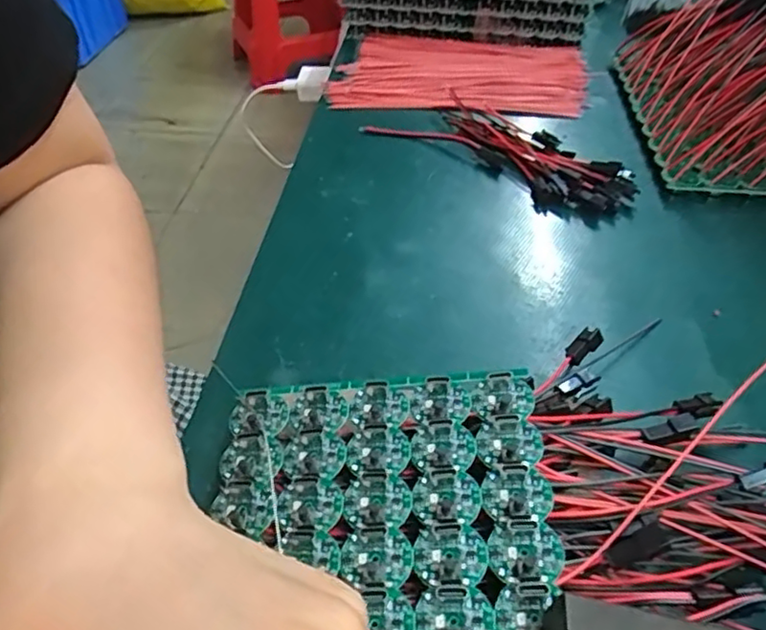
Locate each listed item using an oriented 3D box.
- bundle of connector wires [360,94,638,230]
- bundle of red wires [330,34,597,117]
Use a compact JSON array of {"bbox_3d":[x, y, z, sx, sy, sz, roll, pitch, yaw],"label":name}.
[{"bbox_3d":[0.076,-0.101,0.404,0.164,0.018,0.063,33,51,29],"label":"bundle of connector wires"},{"bbox_3d":[0.061,-0.182,0.492,0.185,0.012,0.117,7,43,5],"label":"bundle of red wires"}]

